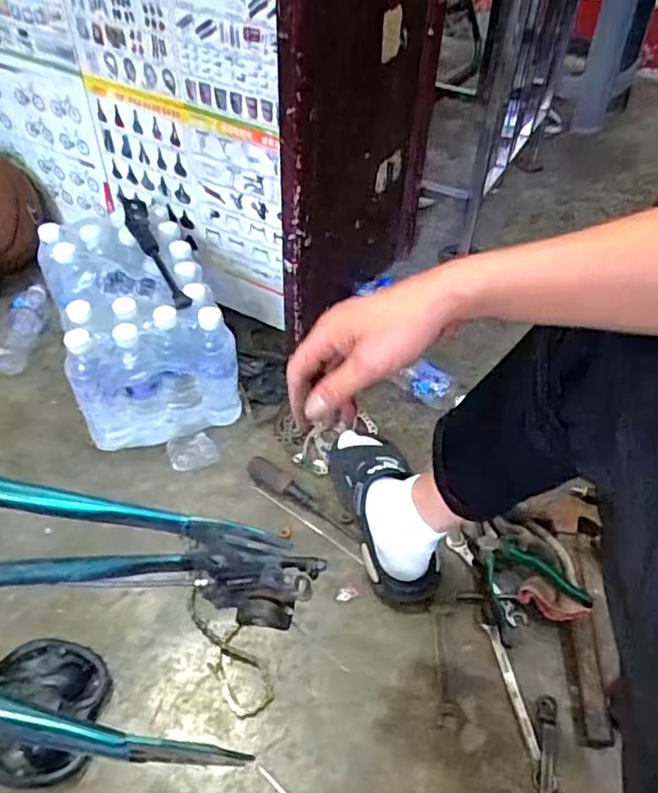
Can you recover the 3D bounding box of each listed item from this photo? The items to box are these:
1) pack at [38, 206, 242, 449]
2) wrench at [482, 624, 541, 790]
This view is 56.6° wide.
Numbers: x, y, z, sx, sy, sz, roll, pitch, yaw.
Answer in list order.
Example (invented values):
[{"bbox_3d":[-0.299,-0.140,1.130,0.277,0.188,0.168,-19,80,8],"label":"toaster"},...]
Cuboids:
[{"bbox_3d":[-0.325,-0.125,1.019,0.230,0.220,0.355,-18,51,-20],"label":"pack"},{"bbox_3d":[0.223,0.362,0.733,0.022,0.009,0.176,-6,48,-9],"label":"wrench"}]

